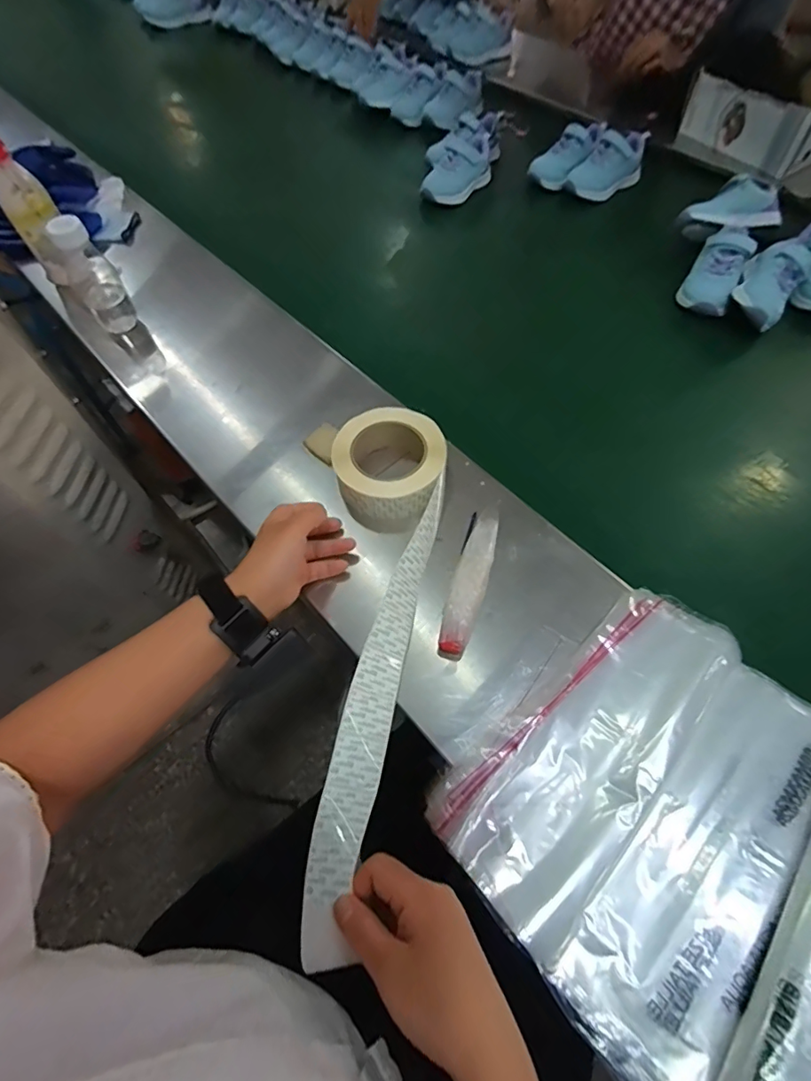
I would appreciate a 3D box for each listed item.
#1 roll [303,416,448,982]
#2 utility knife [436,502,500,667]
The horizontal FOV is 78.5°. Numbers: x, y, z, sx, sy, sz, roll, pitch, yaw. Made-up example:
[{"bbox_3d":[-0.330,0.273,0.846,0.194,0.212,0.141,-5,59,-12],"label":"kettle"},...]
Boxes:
[{"bbox_3d":[-0.042,0.057,0.451,0.140,0.062,0.448,3,58,2],"label":"roll"},{"bbox_3d":[0.065,0.035,0.487,0.031,0.018,0.163,15,62,9],"label":"utility knife"}]

